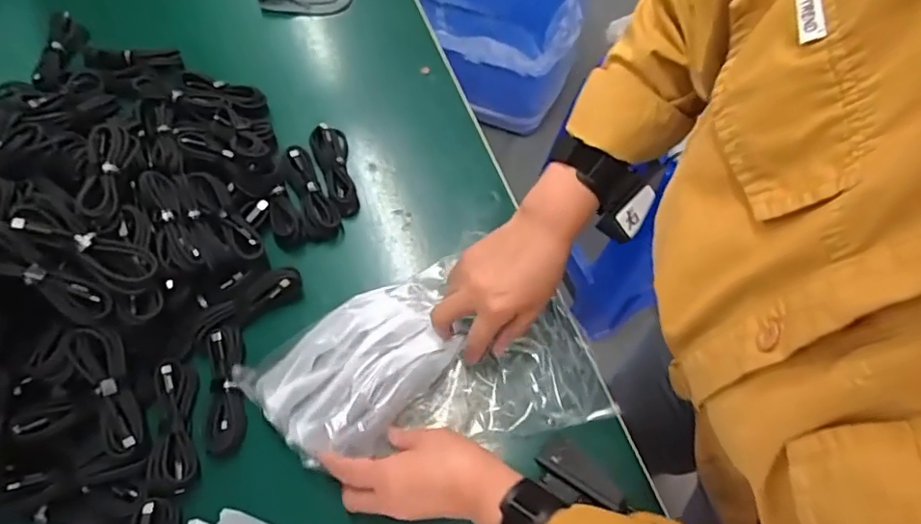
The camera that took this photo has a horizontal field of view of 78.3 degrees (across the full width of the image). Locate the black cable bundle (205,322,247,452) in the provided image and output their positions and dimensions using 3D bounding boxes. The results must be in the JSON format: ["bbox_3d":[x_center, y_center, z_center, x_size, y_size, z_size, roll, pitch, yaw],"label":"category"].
[{"bbox_3d":[-0.213,0.112,0.511,0.034,0.027,0.113,-10,63,-9],"label":"black cable bundle"}]

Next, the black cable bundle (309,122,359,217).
[{"bbox_3d":[-0.136,-0.102,0.605,0.037,0.027,0.113,-12,64,-10],"label":"black cable bundle"}]

